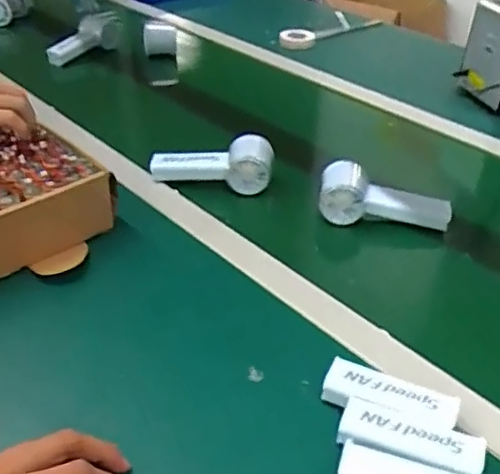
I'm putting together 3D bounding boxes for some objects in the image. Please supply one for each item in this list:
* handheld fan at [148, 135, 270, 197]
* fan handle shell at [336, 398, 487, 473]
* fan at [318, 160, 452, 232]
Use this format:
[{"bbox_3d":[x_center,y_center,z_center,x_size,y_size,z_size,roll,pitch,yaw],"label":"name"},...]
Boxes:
[{"bbox_3d":[-0.048,-0.093,0.781,0.151,0.065,0.058,6,36,7],"label":"handheld fan"},{"bbox_3d":[0.118,0.154,0.448,0.102,0.022,0.037,13,37,16],"label":"fan handle shell"},{"bbox_3d":[0.158,-0.045,0.711,0.147,0.055,0.056,8,36,10],"label":"fan"}]

